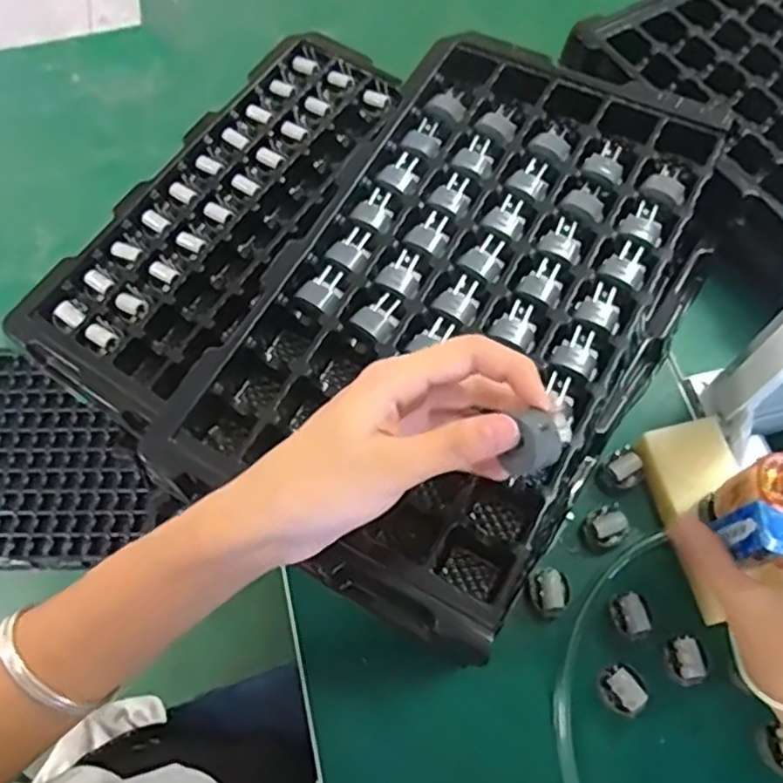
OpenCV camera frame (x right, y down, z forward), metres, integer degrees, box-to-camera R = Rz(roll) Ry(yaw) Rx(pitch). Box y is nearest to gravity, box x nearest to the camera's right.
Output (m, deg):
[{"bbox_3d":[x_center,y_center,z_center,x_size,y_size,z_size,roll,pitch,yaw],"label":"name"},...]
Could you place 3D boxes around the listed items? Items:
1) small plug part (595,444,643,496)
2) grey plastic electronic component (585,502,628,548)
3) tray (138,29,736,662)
[{"bbox_3d":[0.148,0.053,0.446,0.025,0.023,0.024,-1,65,1],"label":"small plug part"},{"bbox_3d":[0.134,0.085,0.427,0.023,0.014,0.024,-12,66,-4],"label":"grey plastic electronic component"},{"bbox_3d":[0.049,-0.064,0.397,0.214,0.031,0.357,29,69,14],"label":"tray"}]

